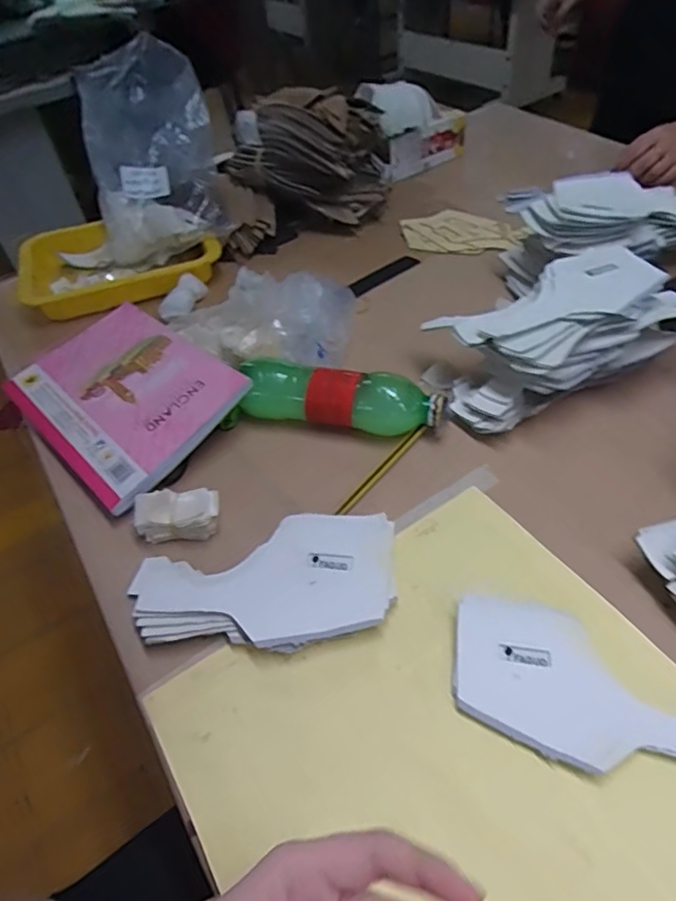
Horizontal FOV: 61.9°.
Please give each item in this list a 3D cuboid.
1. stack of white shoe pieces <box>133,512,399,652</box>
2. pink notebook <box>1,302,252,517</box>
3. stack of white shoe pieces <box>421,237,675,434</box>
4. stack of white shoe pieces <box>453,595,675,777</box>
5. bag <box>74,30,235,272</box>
[{"bbox_3d":[-0.060,0.103,0.441,0.204,0.035,0.098,-2,49,5],"label":"stack of white shoe pieces"},{"bbox_3d":[-0.221,-0.061,0.578,0.168,0.021,0.240,-44,57,-15],"label":"pink notebook"},{"bbox_3d":[0.229,-0.112,0.546,0.261,0.086,0.132,-21,50,-12],"label":"stack of white shoe pieces"},{"bbox_3d":[0.173,0.163,0.376,0.192,0.012,0.096,13,52,17],"label":"stack of white shoe pieces"},{"bbox_3d":[-0.248,-0.387,0.747,0.172,0.218,0.174,-18,50,-9],"label":"bag"}]

